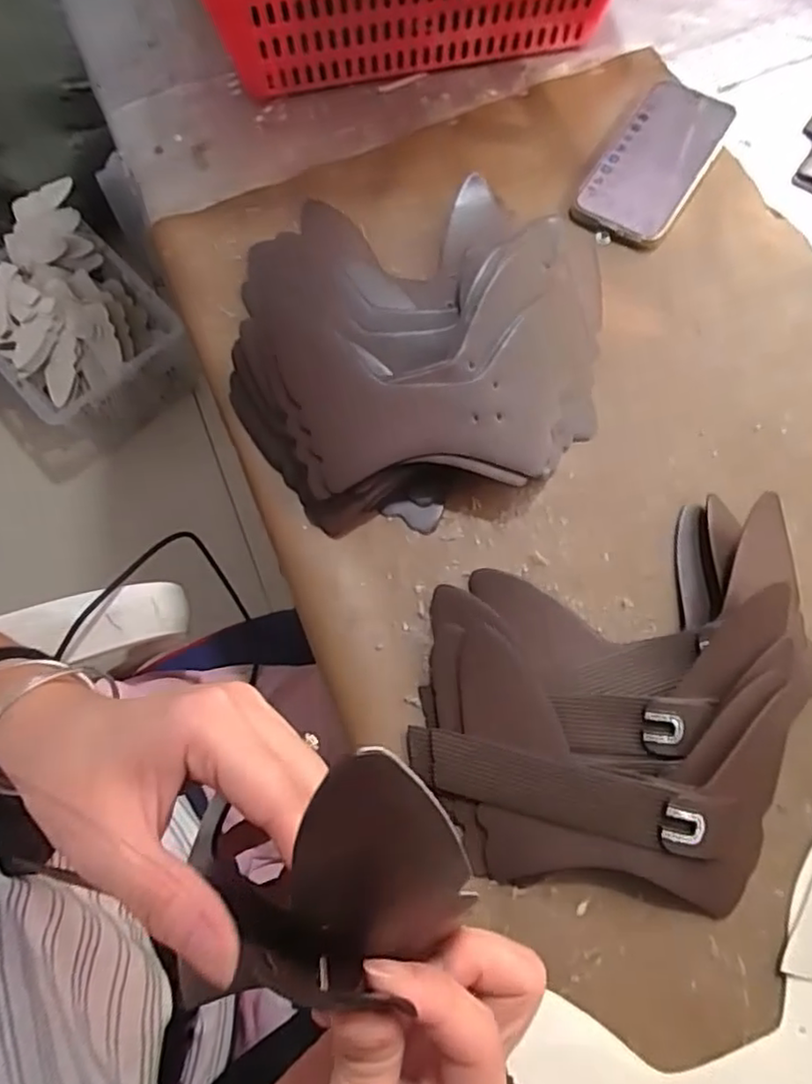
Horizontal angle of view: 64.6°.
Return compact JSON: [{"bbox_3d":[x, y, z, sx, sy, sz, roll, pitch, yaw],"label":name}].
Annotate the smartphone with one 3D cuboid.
[{"bbox_3d":[0.199,-0.302,0.512,0.079,0.016,0.160,30,75,11],"label":"smartphone"}]

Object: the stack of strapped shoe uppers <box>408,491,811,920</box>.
[{"bbox_3d":[0.129,0.096,0.366,0.241,0.035,0.199,-15,72,-4],"label":"stack of strapped shoe uppers"}]

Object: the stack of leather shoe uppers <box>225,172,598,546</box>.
[{"bbox_3d":[0.014,-0.137,0.441,0.270,0.050,0.243,-9,71,-2],"label":"stack of leather shoe uppers"}]

